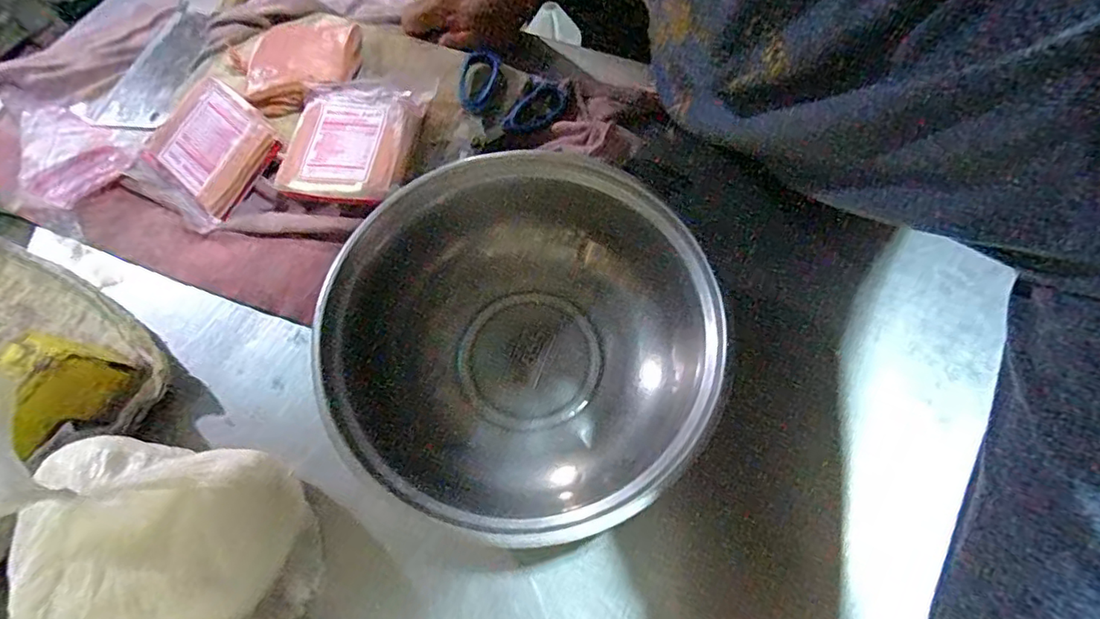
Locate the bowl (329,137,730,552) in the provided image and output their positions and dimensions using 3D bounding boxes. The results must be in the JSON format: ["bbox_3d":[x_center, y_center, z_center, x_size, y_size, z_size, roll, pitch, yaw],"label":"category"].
[{"bbox_3d":[-0.012,0.022,0.413,0.262,0.088,0.251,-1,65,2],"label":"bowl"}]

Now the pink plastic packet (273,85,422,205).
[{"bbox_3d":[-0.181,-0.153,0.501,0.109,0.015,0.125,6,65,5],"label":"pink plastic packet"}]

